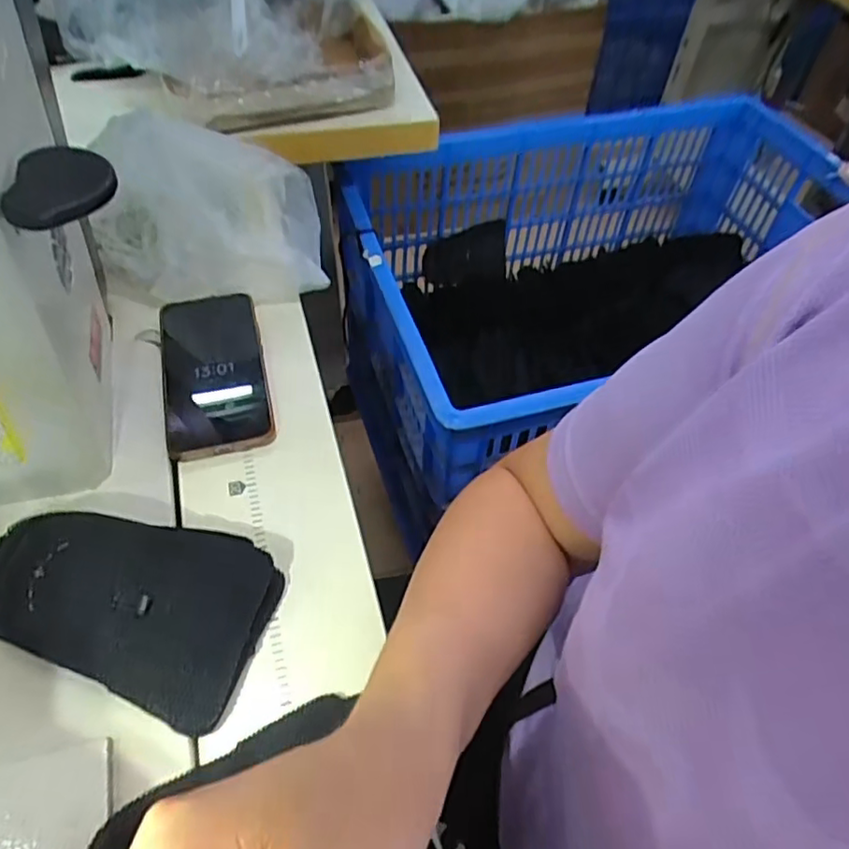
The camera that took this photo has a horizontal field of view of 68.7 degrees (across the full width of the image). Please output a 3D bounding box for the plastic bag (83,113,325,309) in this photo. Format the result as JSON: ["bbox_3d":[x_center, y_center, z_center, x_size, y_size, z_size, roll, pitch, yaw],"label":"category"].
[{"bbox_3d":[-0.187,-0.198,0.522,0.183,0.127,0.148,-11,54,-11],"label":"plastic bag"}]

